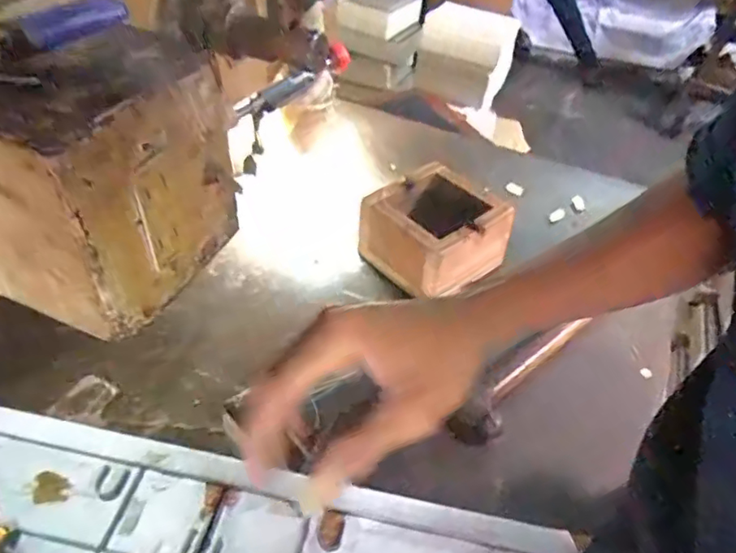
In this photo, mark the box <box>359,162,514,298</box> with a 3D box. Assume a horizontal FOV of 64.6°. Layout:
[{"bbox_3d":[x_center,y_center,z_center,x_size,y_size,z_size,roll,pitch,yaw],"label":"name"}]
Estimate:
[{"bbox_3d":[0.076,-0.048,0.643,0.133,0.082,0.126,-33,54,-31],"label":"box"}]

